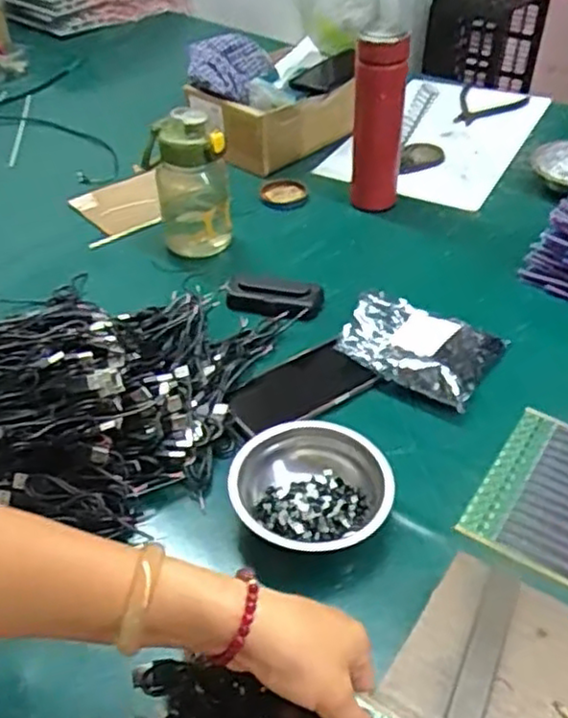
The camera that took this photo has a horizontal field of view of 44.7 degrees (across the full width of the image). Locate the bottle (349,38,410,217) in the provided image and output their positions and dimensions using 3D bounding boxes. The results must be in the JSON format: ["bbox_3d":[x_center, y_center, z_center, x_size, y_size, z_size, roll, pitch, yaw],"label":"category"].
[{"bbox_3d":[0.121,-0.297,0.887,0.062,0.227,0.055,2,41,4],"label":"bottle"}]

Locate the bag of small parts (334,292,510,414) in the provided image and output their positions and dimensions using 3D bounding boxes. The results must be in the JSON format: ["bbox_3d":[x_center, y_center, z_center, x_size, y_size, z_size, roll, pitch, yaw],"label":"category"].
[{"bbox_3d":[0.141,-0.019,0.714,0.147,0.039,0.121,22,46,25],"label":"bag of small parts"}]

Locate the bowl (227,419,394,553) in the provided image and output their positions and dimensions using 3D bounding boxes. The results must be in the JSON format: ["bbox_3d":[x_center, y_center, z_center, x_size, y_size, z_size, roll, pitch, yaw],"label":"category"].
[{"bbox_3d":[0.024,0.108,0.567,0.128,0.040,0.118,-1,41,1],"label":"bowl"}]

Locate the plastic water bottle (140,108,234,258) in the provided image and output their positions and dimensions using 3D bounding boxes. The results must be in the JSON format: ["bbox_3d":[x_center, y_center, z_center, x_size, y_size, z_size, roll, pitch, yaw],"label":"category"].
[{"bbox_3d":[-0.118,-0.215,0.856,0.096,0.177,0.111,-7,41,-7],"label":"plastic water bottle"}]

